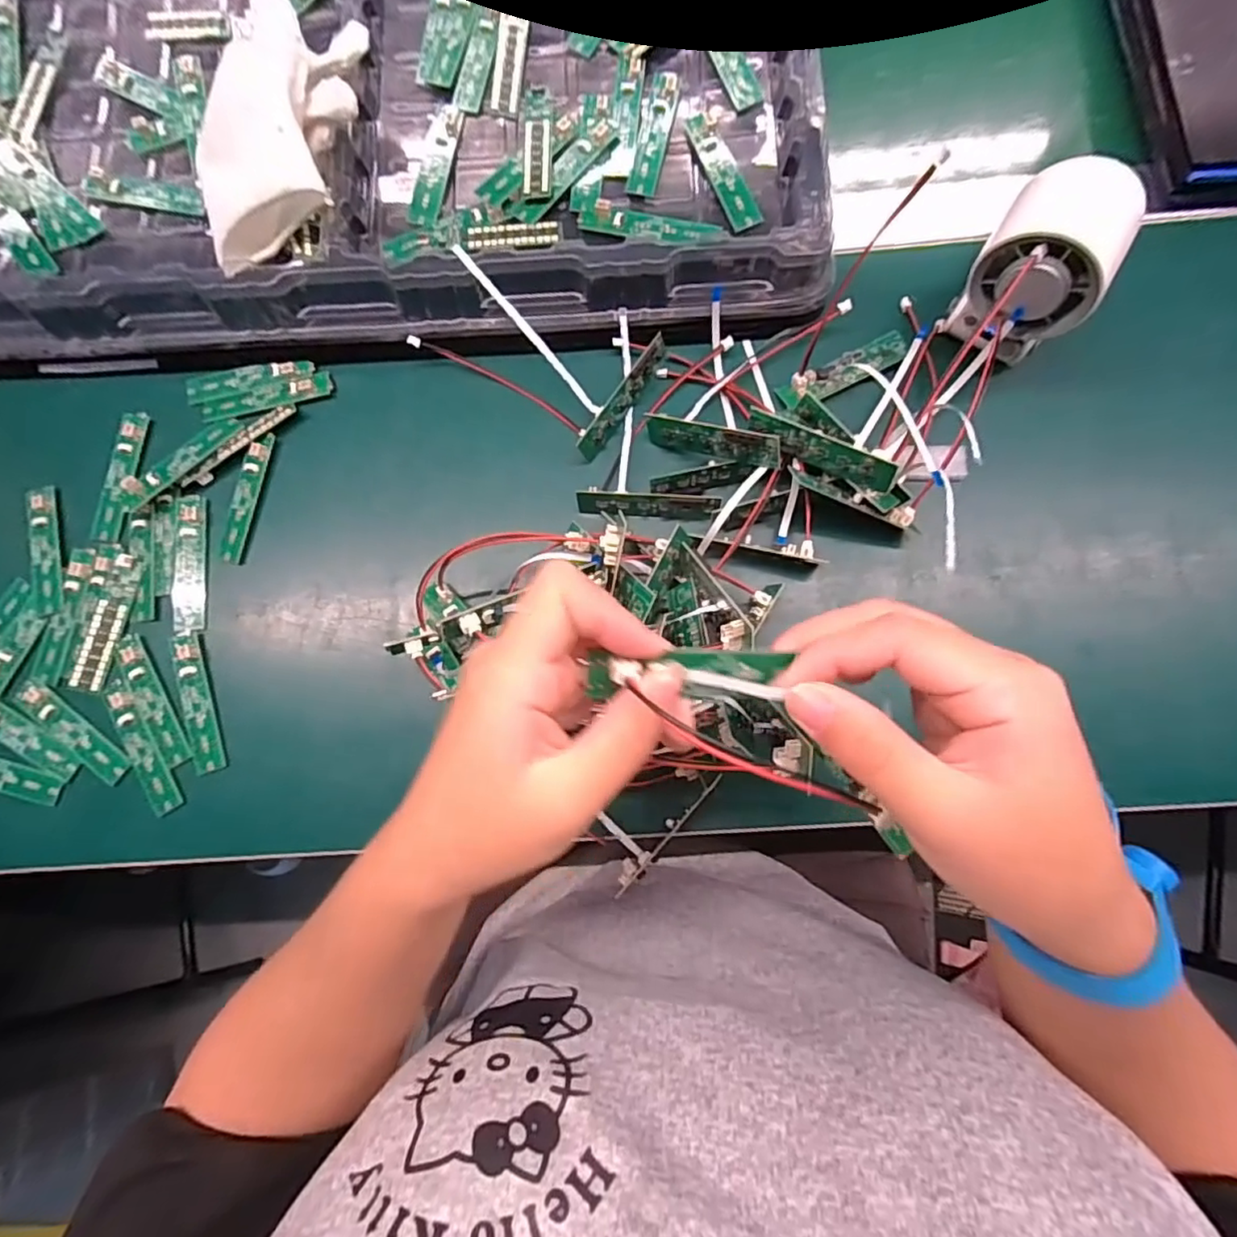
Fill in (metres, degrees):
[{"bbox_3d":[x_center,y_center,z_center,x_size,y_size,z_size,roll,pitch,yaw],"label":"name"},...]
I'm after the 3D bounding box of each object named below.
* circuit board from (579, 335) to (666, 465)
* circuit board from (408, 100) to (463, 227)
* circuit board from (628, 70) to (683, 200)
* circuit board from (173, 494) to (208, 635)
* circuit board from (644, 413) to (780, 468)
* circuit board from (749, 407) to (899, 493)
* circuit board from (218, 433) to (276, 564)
[{"bbox_3d":[0.004,-0.132,0.364,0.005,0.021,0.082,37,90,22],"label":"circuit board"},{"bbox_3d":[-0.113,-0.282,0.377,0.017,0.004,0.087,13,81,-10],"label":"circuit board"},{"bbox_3d":[0.023,-0.300,0.372,0.018,0.005,0.086,13,86,3],"label":"circuit board"},{"bbox_3d":[-0.263,-0.035,0.371,0.018,0.006,0.086,-5,86,2],"label":"circuit board"},{"bbox_3d":[0.052,-0.103,0.347,0.084,0.022,0.008,21,56,28],"label":"circuit board"},{"bbox_3d":[0.109,-0.091,0.327,0.082,0.020,0.005,28,58,21],"label":"circuit board"},{"bbox_3d":[-0.233,-0.076,0.377,0.015,0.004,0.082,11,86,3],"label":"circuit board"}]

